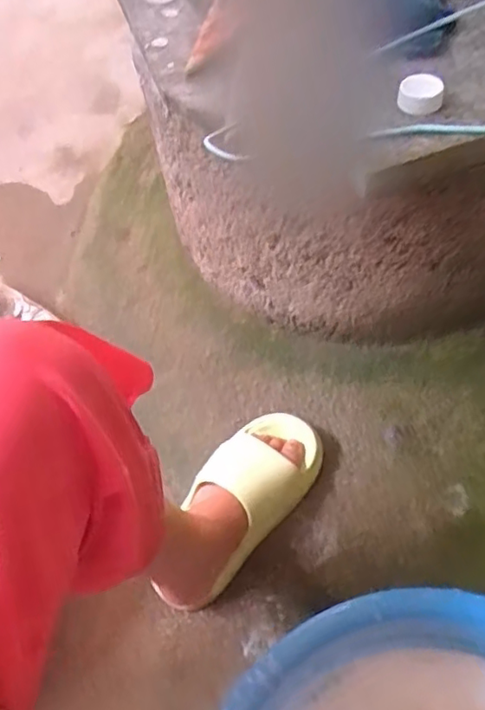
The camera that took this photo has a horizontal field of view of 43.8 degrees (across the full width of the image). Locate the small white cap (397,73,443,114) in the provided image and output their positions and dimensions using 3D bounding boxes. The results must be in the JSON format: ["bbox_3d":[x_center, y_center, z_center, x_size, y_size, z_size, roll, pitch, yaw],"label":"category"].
[{"bbox_3d":[0.141,-0.207,0.476,0.034,0.015,0.028,9,56,11],"label":"small white cap"}]

